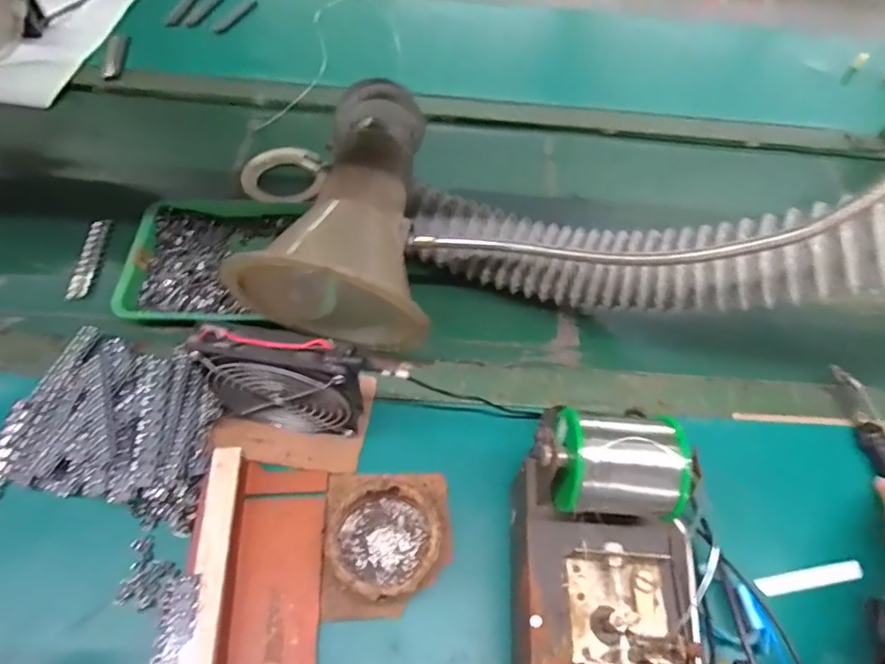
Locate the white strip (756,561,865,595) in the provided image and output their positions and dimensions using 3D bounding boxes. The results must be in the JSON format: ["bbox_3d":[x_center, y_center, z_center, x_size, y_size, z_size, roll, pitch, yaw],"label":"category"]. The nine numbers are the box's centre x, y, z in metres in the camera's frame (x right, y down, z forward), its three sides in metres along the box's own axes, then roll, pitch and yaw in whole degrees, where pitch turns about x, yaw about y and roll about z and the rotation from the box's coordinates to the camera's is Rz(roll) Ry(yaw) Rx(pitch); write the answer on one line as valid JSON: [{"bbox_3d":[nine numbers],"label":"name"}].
[{"bbox_3d":[0.299,0.200,0.424,0.090,0.006,0.014,-5,57,-8],"label":"white strip"}]

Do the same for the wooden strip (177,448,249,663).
[{"bbox_3d":[-0.160,0.192,0.367,0.021,0.044,0.215,-3,57,-7],"label":"wooden strip"}]

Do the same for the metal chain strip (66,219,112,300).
[{"bbox_3d":[-0.378,-0.079,0.560,0.017,0.016,0.099,1,57,-4],"label":"metal chain strip"}]

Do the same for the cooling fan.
[{"bbox_3d":[-0.125,0.043,0.418,0.120,0.126,0.034,10,56,1],"label":"cooling fan"}]

